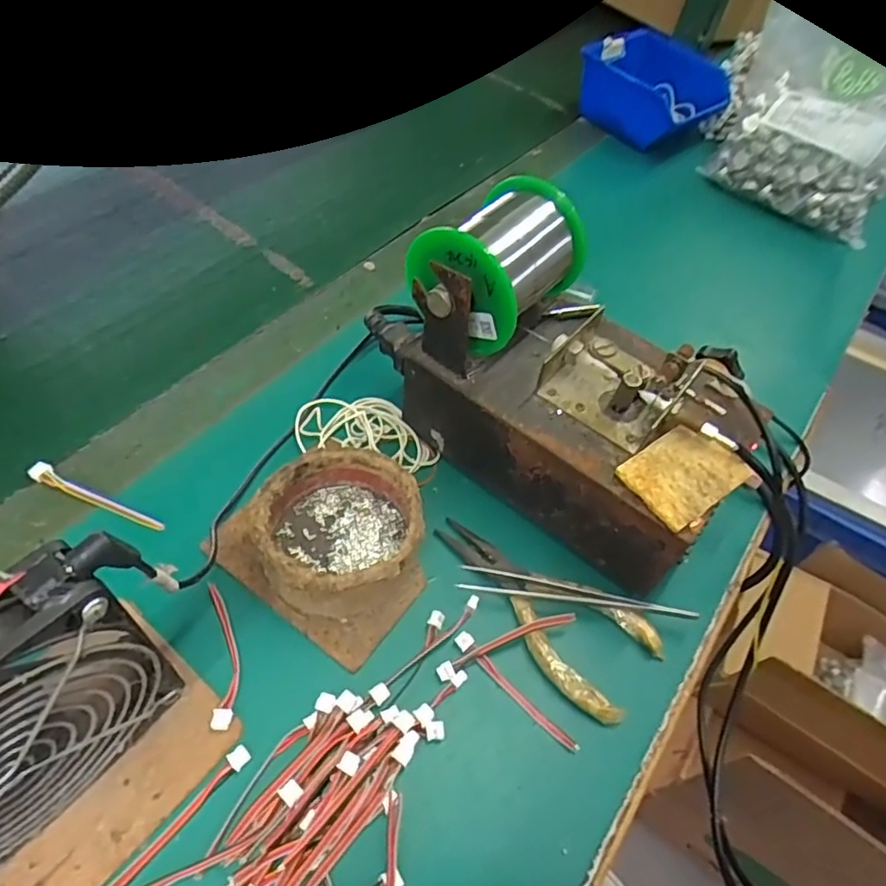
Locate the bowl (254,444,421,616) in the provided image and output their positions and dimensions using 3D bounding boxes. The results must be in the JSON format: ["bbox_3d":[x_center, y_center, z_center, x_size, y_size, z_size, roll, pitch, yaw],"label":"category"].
[{"bbox_3d":[-0.053,0.046,0.323,0.079,0.039,0.083,4,54,-6],"label":"bowl"}]

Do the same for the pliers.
[{"bbox_3d":[0.056,0.083,0.331,0.060,0.010,0.132,-33,61,-26],"label":"pliers"}]

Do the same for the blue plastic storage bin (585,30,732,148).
[{"bbox_3d":[0.221,-0.374,0.650,0.103,0.064,0.136,-36,63,-28],"label":"blue plastic storage bin"}]

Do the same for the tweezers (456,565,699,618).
[{"bbox_3d":[0.071,0.082,0.328,0.123,0.010,0.014,9,52,2],"label":"tweezers"}]

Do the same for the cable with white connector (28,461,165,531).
[{"bbox_3d":[-0.194,0.031,0.339,0.085,0.005,0.011,23,54,13],"label":"cable with white connector"}]

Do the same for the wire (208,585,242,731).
[{"bbox_3d":[-0.107,0.101,0.298,0.013,0.005,0.072,-9,53,-12],"label":"wire"}]

